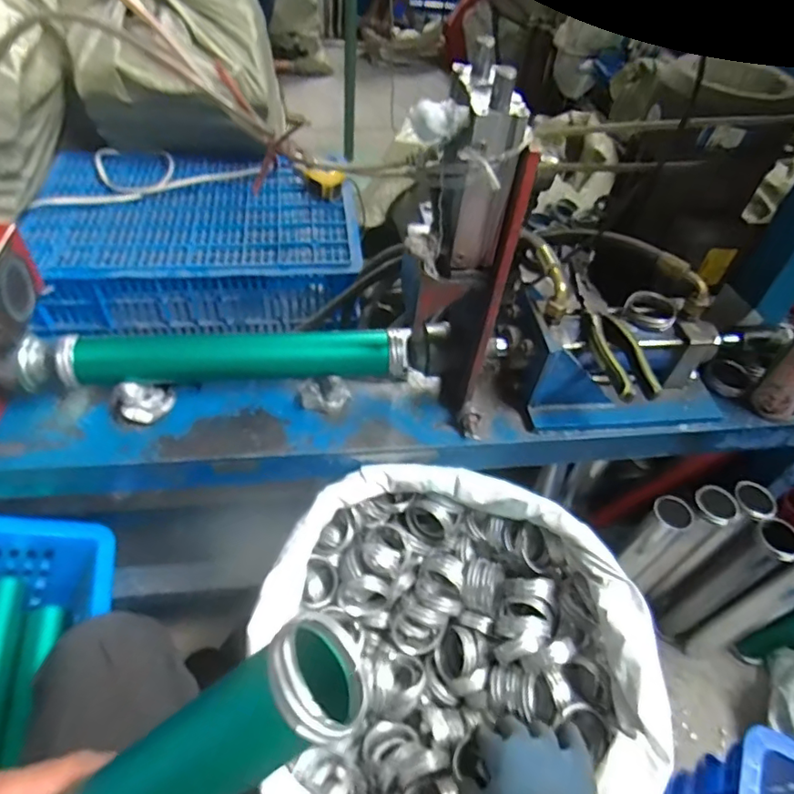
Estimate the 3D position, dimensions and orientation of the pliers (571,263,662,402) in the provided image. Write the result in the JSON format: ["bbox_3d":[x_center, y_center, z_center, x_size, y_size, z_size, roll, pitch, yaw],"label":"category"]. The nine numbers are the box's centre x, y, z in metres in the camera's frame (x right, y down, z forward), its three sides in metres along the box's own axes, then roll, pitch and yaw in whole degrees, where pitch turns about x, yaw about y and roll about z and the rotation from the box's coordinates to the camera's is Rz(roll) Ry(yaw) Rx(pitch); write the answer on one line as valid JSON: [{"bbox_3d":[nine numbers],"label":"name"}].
[{"bbox_3d":[0.241,-0.076,0.632,0.047,0.025,0.203,-6,51,-10],"label":"pliers"}]

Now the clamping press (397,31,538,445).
[{"bbox_3d":[0.067,-0.114,0.540,0.104,0.351,0.102,19,51,10],"label":"clamping press"}]

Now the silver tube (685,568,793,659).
[{"bbox_3d":[0.565,0.334,0.853,0.059,0.330,0.060,-13,53,-16],"label":"silver tube"}]

